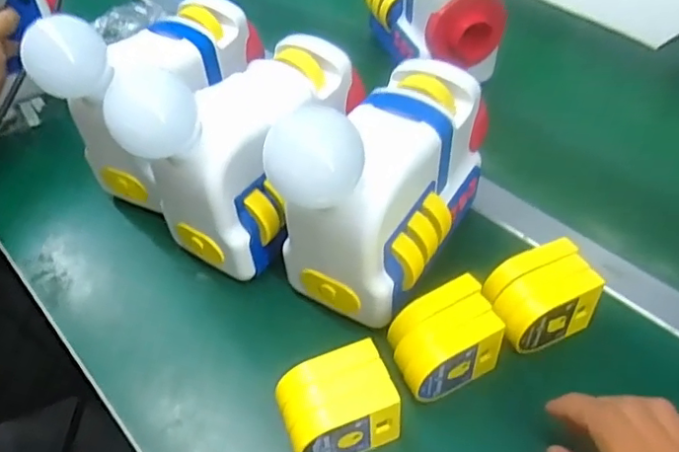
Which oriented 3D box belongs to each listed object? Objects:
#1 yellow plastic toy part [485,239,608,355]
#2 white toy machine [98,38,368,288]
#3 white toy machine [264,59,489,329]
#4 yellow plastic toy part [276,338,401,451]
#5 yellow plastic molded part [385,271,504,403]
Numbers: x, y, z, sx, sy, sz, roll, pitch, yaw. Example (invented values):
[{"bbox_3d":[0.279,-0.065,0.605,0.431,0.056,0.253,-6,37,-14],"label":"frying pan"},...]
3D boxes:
[{"bbox_3d":[0.154,0.054,0.436,0.074,0.054,0.055,-16,49,-12],"label":"yellow plastic toy part"},{"bbox_3d":[-0.068,-0.074,0.467,0.098,0.166,0.204,24,52,22],"label":"white toy machine"},{"bbox_3d":[0.040,-0.046,0.434,0.101,0.163,0.195,24,52,22],"label":"white toy machine"},{"bbox_3d":[-0.002,0.120,0.380,0.071,0.048,0.055,-17,49,-13],"label":"yellow plastic toy part"},{"bbox_3d":[0.077,0.085,0.417,0.082,0.052,0.056,-23,51,-18],"label":"yellow plastic molded part"}]

